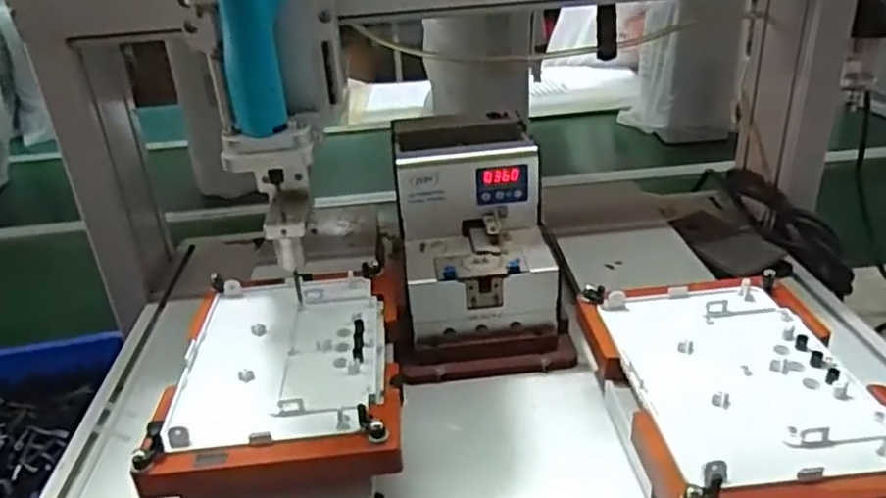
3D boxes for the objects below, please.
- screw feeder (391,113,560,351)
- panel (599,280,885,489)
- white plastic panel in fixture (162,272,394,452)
[{"bbox_3d":[0.022,-0.018,0.620,0.131,0.166,0.185,-5,28,-2],"label":"screw feeder"},{"bbox_3d":[0.189,0.078,0.447,0.131,0.009,0.181,-5,28,-2],"label":"panel"},{"bbox_3d":[-0.114,0.074,0.504,0.140,0.012,0.181,-5,28,-2],"label":"white plastic panel in fixture"}]

